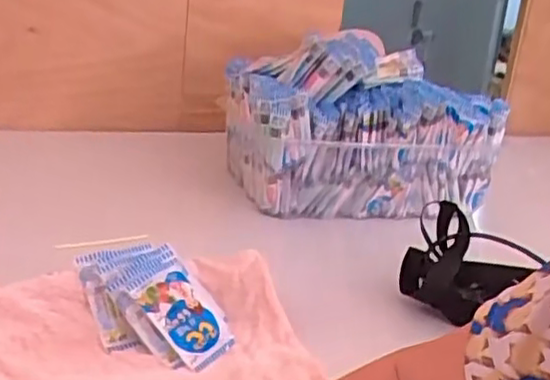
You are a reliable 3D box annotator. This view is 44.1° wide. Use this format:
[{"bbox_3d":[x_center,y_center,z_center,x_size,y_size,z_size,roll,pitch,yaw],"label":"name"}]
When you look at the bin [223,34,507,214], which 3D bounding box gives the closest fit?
[{"bbox_3d":[0.133,-0.110,1.127,0.389,0.250,0.281,1,19,-18],"label":"bin"}]

